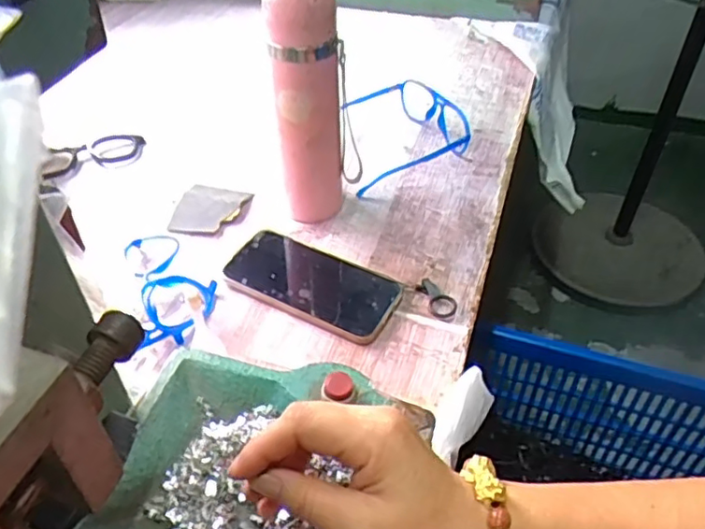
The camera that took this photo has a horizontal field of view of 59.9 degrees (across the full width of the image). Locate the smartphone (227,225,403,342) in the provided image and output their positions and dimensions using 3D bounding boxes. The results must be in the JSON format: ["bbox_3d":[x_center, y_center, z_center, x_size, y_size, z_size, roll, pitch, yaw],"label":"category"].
[{"bbox_3d":[-0.037,0.015,0.567,0.158,0.012,0.079,22,49,21],"label":"smartphone"}]

